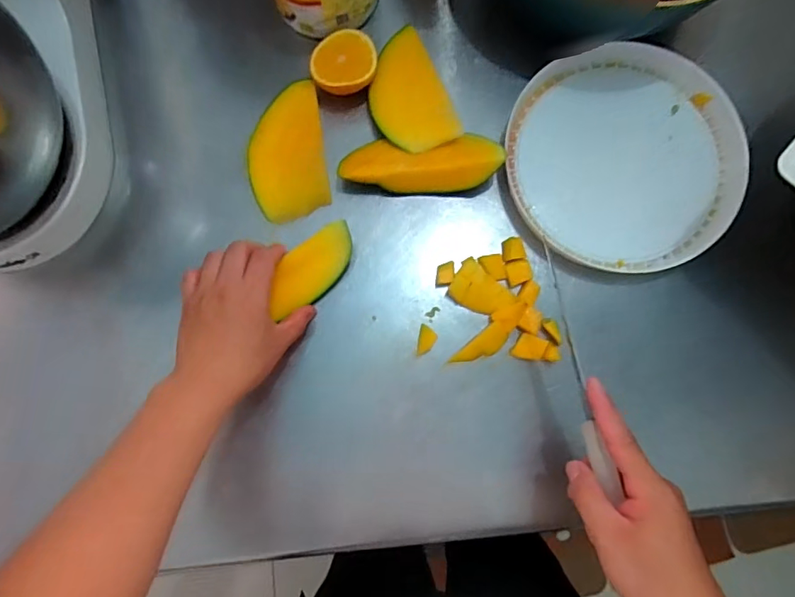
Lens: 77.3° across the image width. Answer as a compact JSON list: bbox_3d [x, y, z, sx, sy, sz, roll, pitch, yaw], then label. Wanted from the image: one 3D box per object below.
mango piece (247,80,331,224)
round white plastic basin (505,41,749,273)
[{"bbox_3d":[-0.100,-0.132,0.450,0.066,0.016,0.118,-8,84,-1],"label":"mango piece"},{"bbox_3d":[0.200,-0.126,0.452,0.196,0.042,0.197,0,84,0],"label":"round white plastic basin"}]

